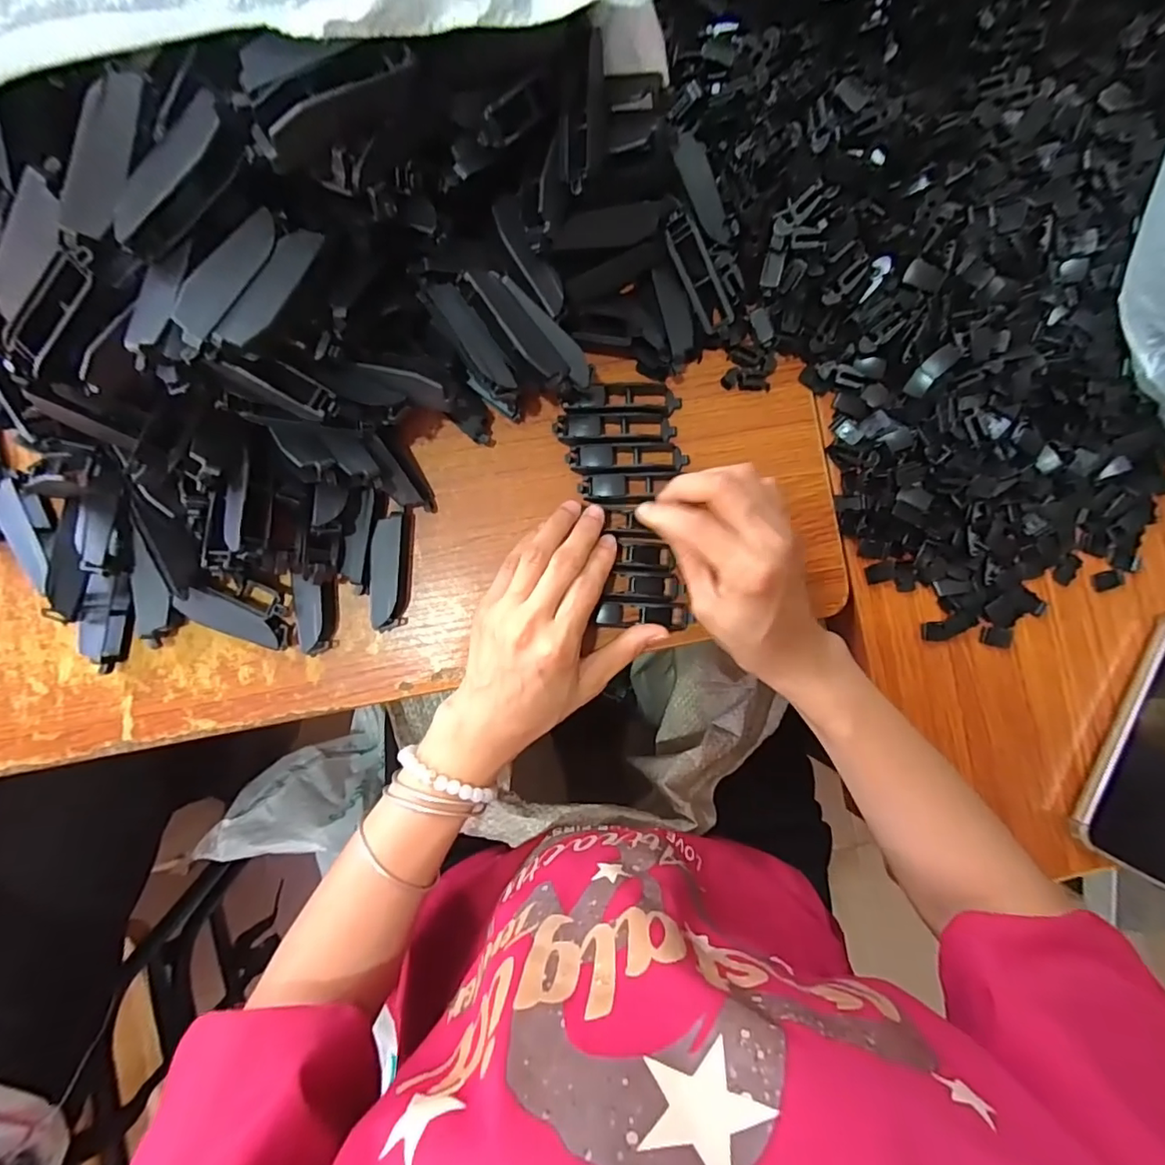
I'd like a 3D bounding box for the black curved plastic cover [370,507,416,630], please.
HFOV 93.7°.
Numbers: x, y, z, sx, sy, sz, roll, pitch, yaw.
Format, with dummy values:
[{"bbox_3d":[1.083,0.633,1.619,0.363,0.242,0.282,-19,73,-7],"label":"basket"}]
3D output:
[{"bbox_3d":[-0.117,-0.008,0.333,0.020,0.019,0.073,4,90,-4],"label":"black curved plastic cover"}]

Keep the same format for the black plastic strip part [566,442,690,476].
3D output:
[{"bbox_3d":[0.029,-0.078,0.346,0.076,0.010,0.020,-4,90,-4],"label":"black plastic strip part"}]

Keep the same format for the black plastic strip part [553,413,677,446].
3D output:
[{"bbox_3d":[0.021,-0.097,0.345,0.076,0.011,0.020,-3,90,-4],"label":"black plastic strip part"}]

